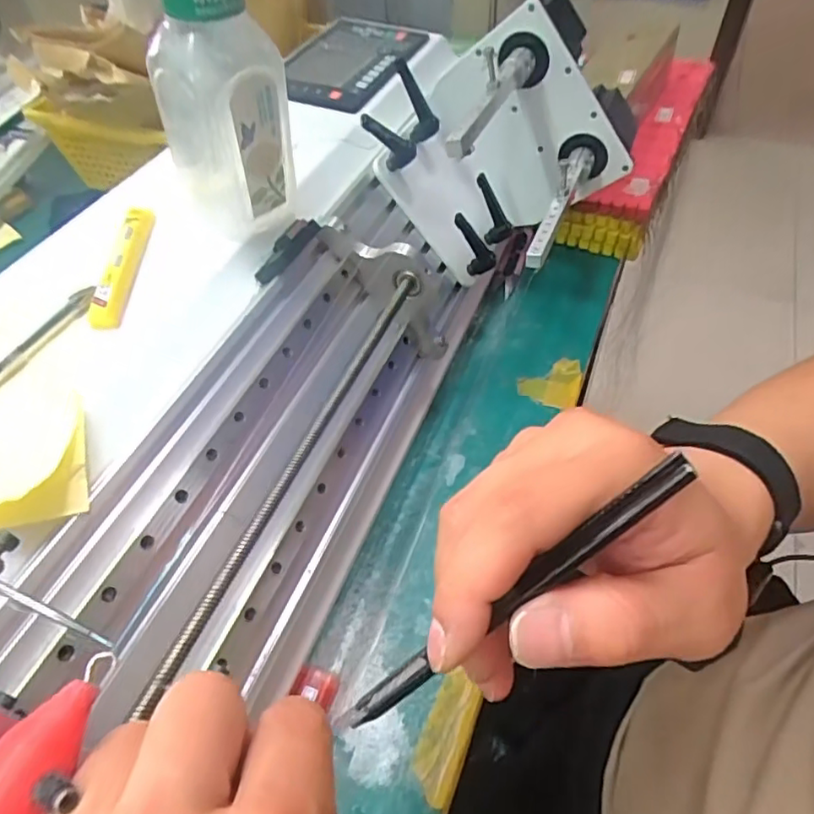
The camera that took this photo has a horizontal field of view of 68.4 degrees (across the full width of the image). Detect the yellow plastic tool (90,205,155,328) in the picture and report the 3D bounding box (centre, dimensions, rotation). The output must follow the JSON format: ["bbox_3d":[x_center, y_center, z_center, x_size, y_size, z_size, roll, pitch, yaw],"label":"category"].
[{"bbox_3d":[-0.160,-0.083,0.339,0.017,0.011,0.100,-2,49,0],"label":"yellow plastic tool"}]

